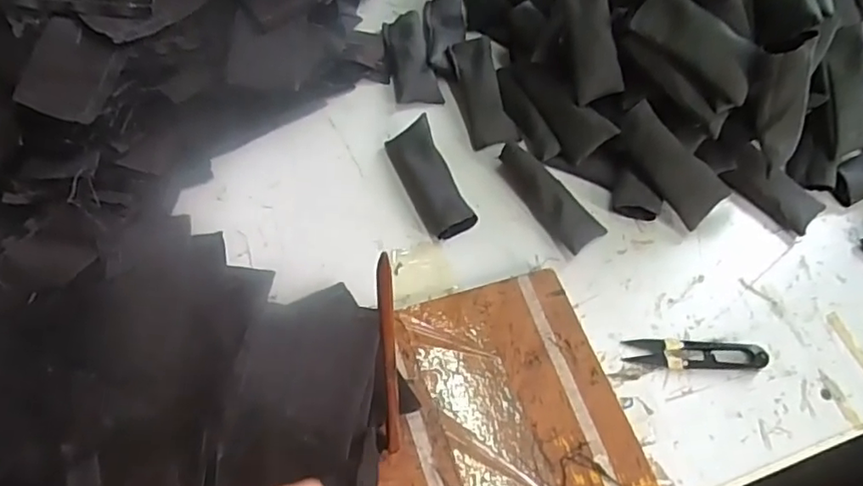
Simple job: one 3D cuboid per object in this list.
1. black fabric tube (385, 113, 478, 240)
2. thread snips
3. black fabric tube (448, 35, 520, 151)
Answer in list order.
[{"bbox_3d":[-0.001,-0.051,0.486,0.036,0.027,0.101,-21,63,-17],"label":"black fabric tube"},{"bbox_3d":[0.188,0.078,0.432,0.097,0.012,0.022,0,59,-5],"label":"thread snips"},{"bbox_3d":[0.045,-0.133,0.536,0.040,0.018,0.103,-10,76,-10],"label":"black fabric tube"}]

